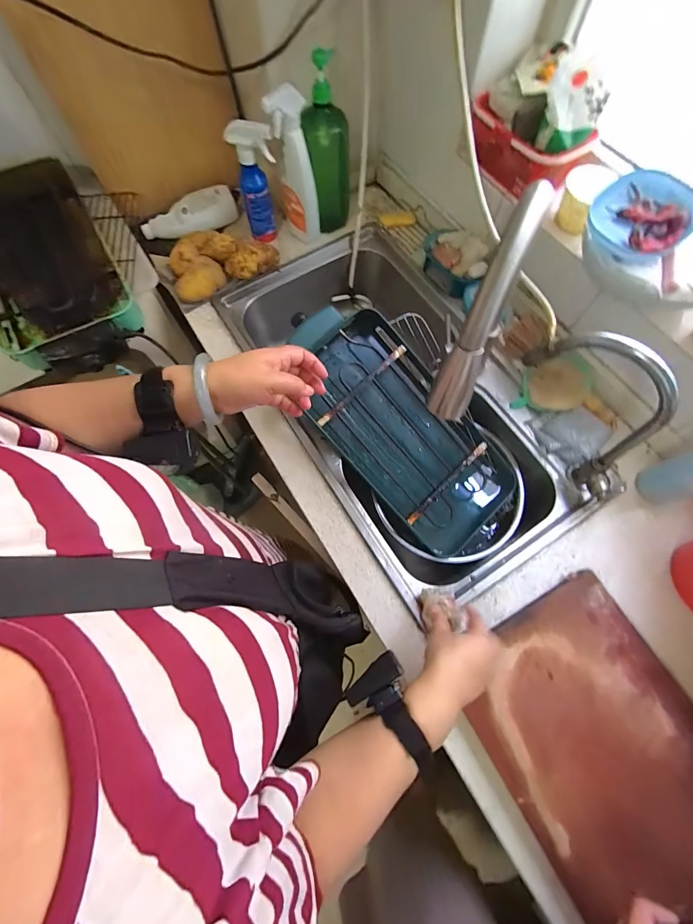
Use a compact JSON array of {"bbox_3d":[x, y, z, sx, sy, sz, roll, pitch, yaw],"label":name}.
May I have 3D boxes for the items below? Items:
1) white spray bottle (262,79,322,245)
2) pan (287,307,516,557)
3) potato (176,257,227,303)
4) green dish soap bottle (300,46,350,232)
[{"bbox_3d":[-0.103,-0.585,0.734,0.073,0.263,0.059,3,70,2],"label":"white spray bottle"},{"bbox_3d":[0.101,-0.061,0.671,0.219,0.082,0.477,-41,98,-13],"label":"pan"},{"bbox_3d":[-0.315,-0.384,0.762,0.105,0.044,0.058,-39,74,-12],"label":"potato"},{"bbox_3d":[-0.038,-0.637,0.736,0.082,0.290,0.086,-3,70,0],"label":"green dish soap bottle"}]

